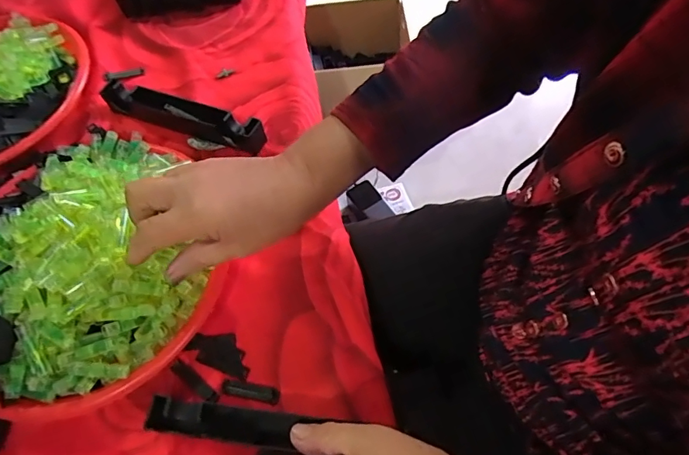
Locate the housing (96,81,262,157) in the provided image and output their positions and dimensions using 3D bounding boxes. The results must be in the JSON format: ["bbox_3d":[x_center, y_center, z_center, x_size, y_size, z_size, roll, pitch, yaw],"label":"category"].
[{"bbox_3d":[-0.172,-0.118,0.485,0.190,0.037,0.025,21,64,13],"label":"housing"}]

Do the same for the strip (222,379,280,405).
[{"bbox_3d":[-0.074,0.128,0.366,0.046,0.004,0.013,9,62,7],"label":"strip"}]

